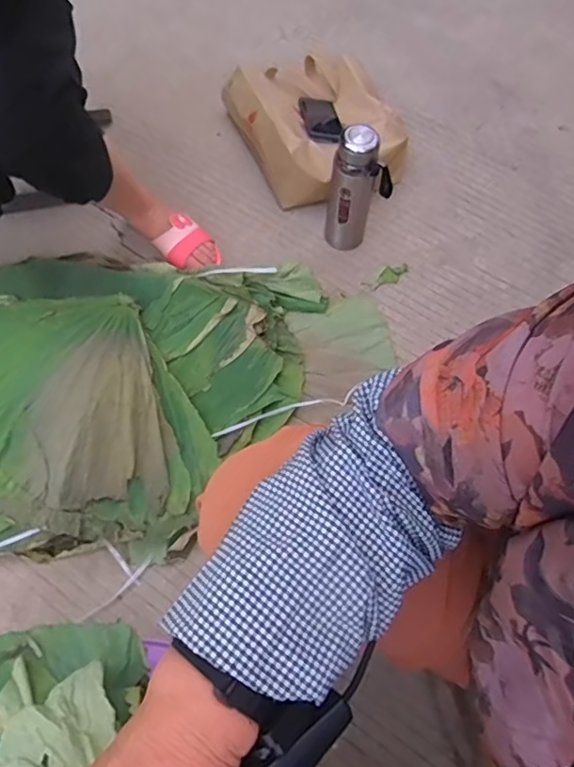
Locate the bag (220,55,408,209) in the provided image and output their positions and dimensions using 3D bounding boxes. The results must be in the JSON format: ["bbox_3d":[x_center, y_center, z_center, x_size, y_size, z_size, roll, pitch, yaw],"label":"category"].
[{"bbox_3d":[0.072,-0.584,1.241,0.318,0.141,0.399,-22,65,-11],"label":"bag"}]

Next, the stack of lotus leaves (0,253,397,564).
[{"bbox_3d":[-0.275,-0.030,0.953,0.800,0.112,0.551,-40,69,-18],"label":"stack of lotus leaves"}]

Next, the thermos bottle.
[{"bbox_3d":[0.136,-0.365,1.055,0.112,0.256,0.084,9,63,4],"label":"thermos bottle"}]

